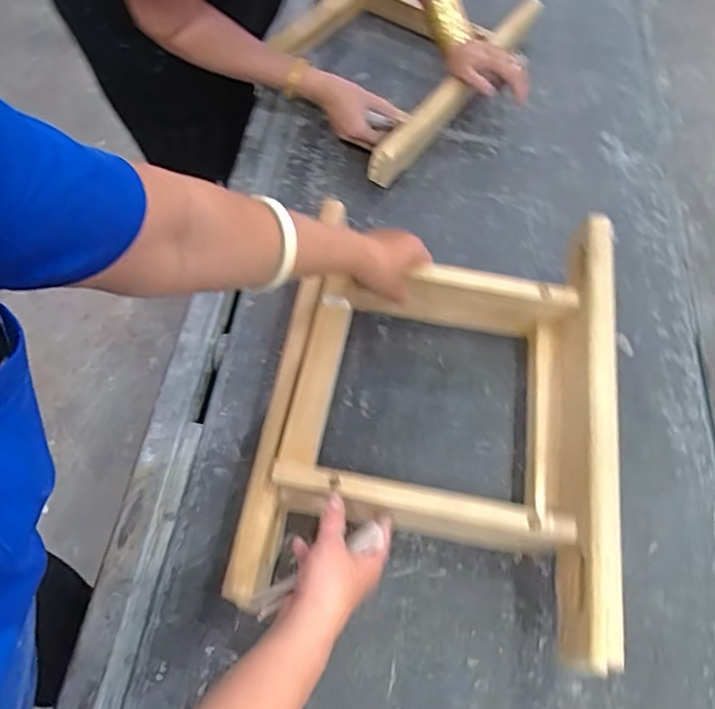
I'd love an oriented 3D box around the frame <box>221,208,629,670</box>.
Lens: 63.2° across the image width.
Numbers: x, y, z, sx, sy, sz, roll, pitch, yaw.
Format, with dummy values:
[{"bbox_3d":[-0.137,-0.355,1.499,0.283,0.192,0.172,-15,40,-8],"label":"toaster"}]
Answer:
[{"bbox_3d":[0.082,0.043,0.625,0.345,0.140,0.467,10,58,3],"label":"frame"}]

